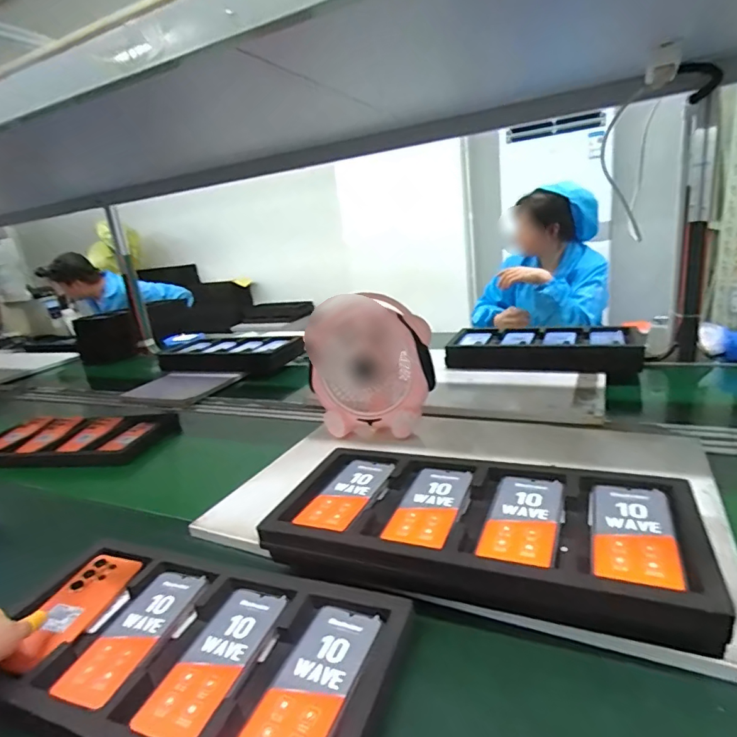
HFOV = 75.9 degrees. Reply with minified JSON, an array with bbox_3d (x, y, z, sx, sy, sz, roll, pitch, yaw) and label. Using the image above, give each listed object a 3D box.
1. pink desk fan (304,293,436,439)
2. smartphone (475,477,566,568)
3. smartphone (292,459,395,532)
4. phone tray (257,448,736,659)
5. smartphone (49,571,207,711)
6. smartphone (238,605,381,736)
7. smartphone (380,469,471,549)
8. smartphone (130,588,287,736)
[{"bbox_3d":[0.006,0.011,0.948,0.244,0.272,0.126,-4,17,11],"label":"pink desk fan"},{"bbox_3d":[0.182,0.172,0.551,0.077,0.006,0.161,1,19,26],"label":"smartphone"},{"bbox_3d":[-0.027,0.171,0.653,0.071,0.011,0.163,2,19,30],"label":"smartphone"},{"bbox_3d":[0.123,0.200,0.577,0.480,0.075,0.242,0,18,25],"label":"phone tray"},{"bbox_3d":[-0.266,0.298,0.535,0.074,0.013,0.165,-1,18,21],"label":"smartphone"},{"bbox_3d":[-0.053,0.295,0.443,0.074,0.007,0.169,0,18,24],"label":"smartphone"},{"bbox_3d":[0.081,0.172,0.600,0.077,0.008,0.157,1,19,27],"label":"smartphone"},{"bbox_3d":[-0.157,0.295,0.485,0.073,0.010,0.166,0,18,25],"label":"smartphone"}]

